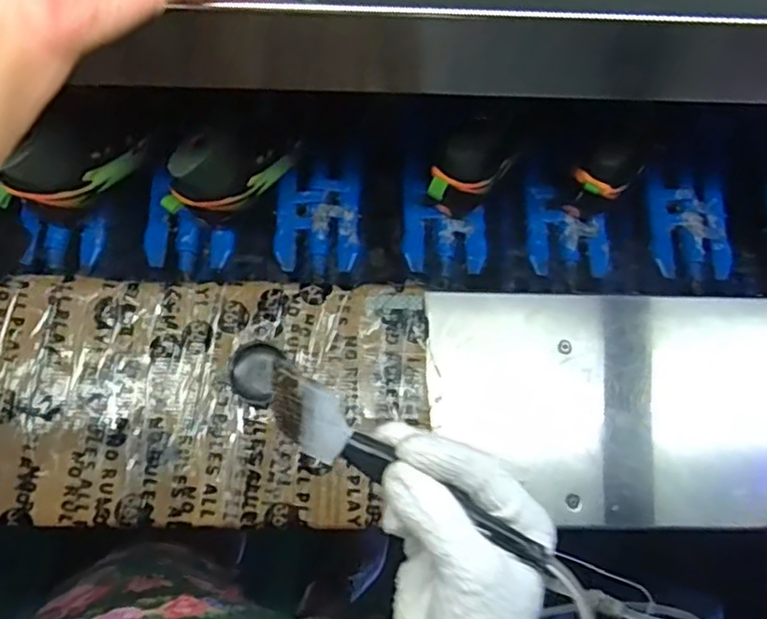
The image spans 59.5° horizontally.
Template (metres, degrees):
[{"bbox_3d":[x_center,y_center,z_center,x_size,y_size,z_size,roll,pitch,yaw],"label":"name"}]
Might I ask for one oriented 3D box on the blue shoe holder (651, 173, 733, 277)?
[{"bbox_3d":[0.354,-0.096,0.775,0.087,0.030,0.128,7,75,1],"label":"blue shoe holder"}]

